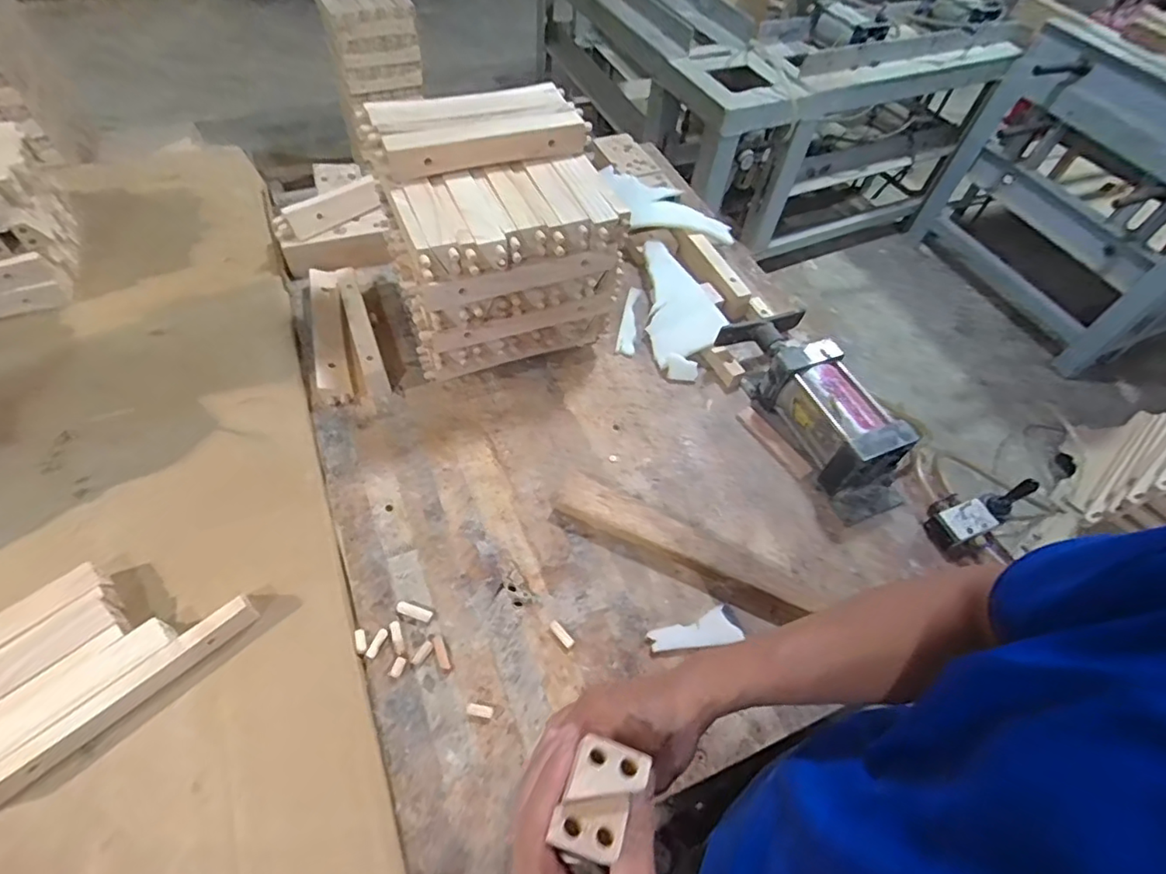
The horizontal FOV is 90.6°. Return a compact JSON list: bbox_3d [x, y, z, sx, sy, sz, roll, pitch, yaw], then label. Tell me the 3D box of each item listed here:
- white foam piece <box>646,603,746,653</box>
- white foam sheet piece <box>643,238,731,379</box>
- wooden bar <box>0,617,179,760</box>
[{"bbox_3d":[0.128,0.220,0.645,0.104,0.016,0.041,-13,58,-14],"label":"white foam piece"},{"bbox_3d":[0.160,-0.210,0.912,0.111,0.023,0.271,-1,61,5],"label":"white foam sheet piece"},{"bbox_3d":[-0.504,0.257,0.517,0.037,0.015,0.249,39,60,20],"label":"wooden bar"}]

